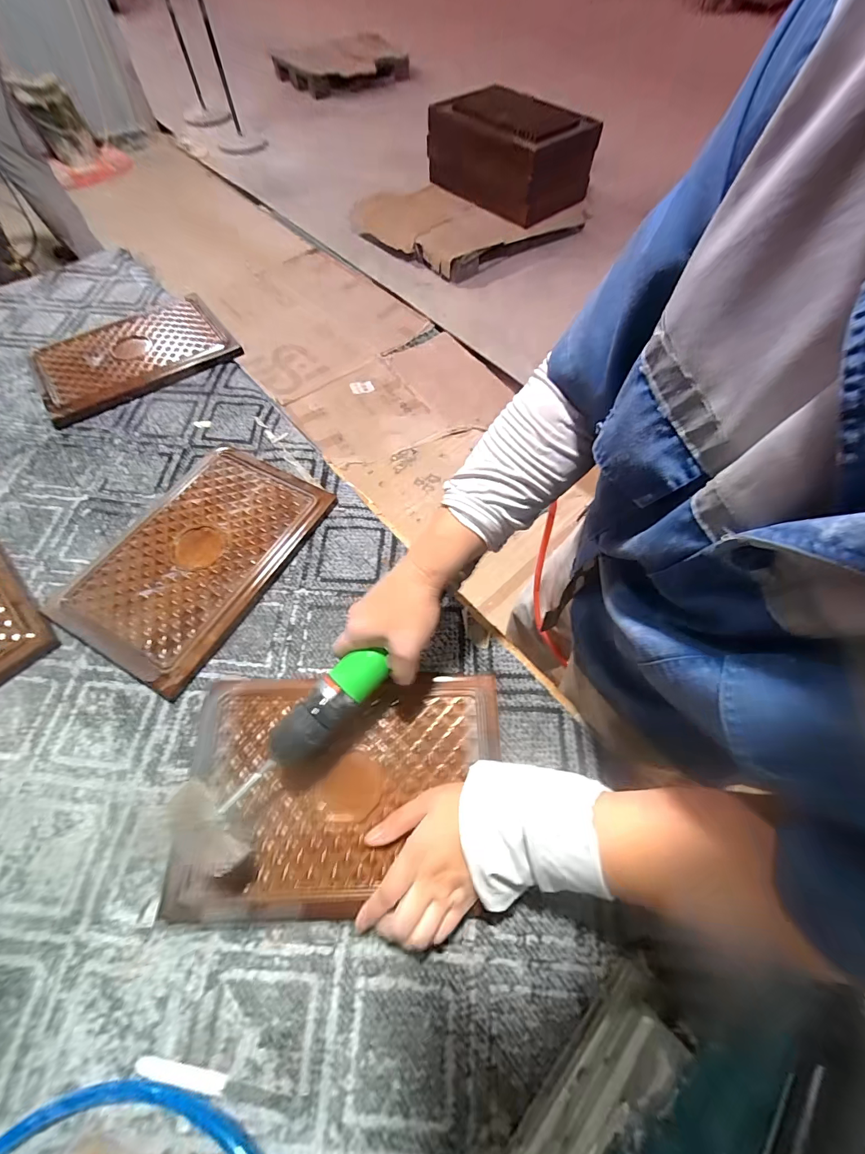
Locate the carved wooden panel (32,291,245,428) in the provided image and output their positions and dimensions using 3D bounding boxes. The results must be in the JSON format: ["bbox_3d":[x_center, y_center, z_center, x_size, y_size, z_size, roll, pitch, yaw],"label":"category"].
[{"bbox_3d":[-0.529,-0.398,0.713,0.307,0.023,0.223,-32,67,-16],"label":"carved wooden panel"}]

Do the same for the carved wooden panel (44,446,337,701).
[{"bbox_3d":[-0.310,-0.038,0.527,0.227,0.022,0.312,25,65,12],"label":"carved wooden panel"}]

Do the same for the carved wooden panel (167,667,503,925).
[{"bbox_3d":[-0.085,0.206,0.397,0.303,0.024,0.206,-1,62,-1],"label":"carved wooden panel"}]

